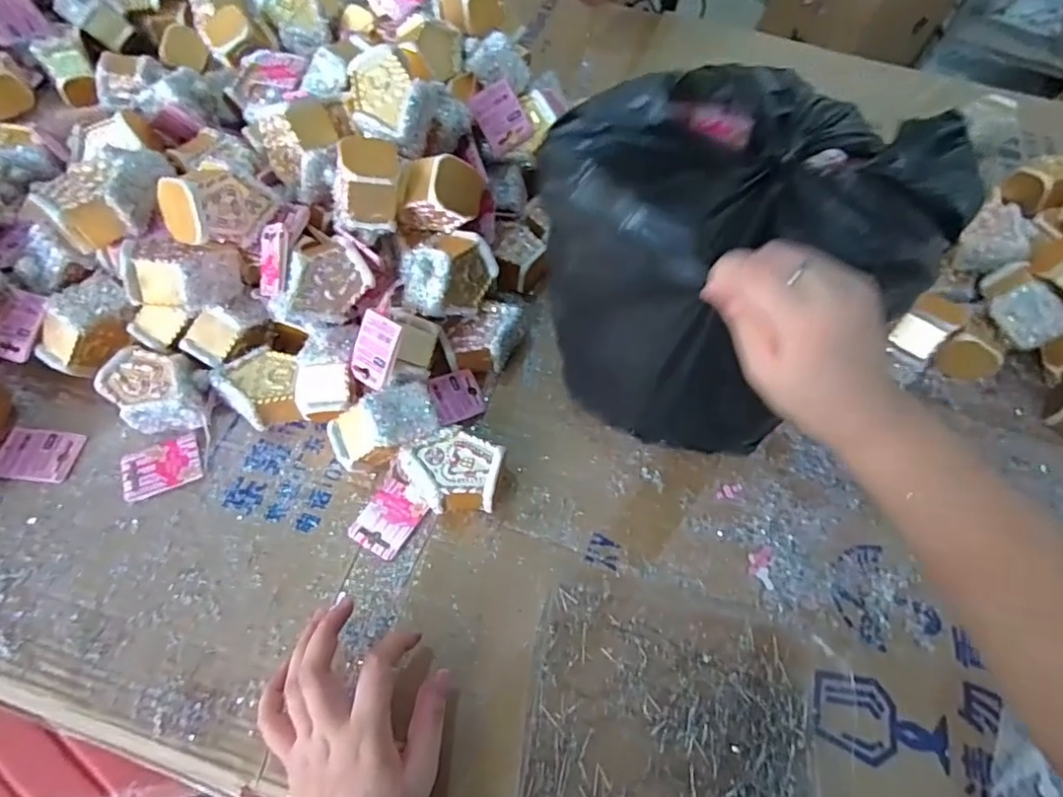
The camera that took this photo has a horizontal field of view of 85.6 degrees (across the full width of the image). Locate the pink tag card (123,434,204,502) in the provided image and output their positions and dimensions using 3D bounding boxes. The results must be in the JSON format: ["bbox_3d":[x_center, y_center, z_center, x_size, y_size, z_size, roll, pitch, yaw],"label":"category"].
[{"bbox_3d":[-0.317,0.058,0.494,0.061,0.004,0.047,-18,64,-17],"label":"pink tag card"}]

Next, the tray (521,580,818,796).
[{"bbox_3d":[0.102,0.229,0.414,0.200,0.009,0.175,10,57,3],"label":"tray"}]

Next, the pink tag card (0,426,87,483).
[{"bbox_3d":[-0.422,0.048,0.492,0.061,0.004,0.048,7,57,-5],"label":"pink tag card"}]

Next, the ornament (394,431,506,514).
[{"bbox_3d":[-0.071,0.066,0.481,0.088,0.048,0.058,12,58,4],"label":"ornament"}]

